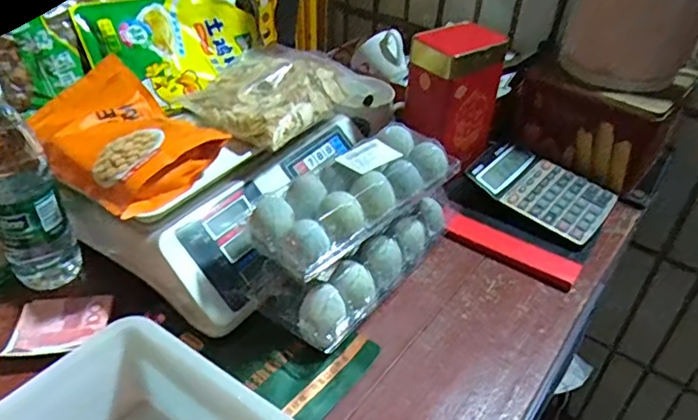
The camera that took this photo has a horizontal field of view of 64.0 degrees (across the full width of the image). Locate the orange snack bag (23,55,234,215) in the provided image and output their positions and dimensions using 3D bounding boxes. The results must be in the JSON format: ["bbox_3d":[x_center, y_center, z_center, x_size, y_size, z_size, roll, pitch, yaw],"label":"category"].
[{"bbox_3d":[-0.239,-0.080,0.581,0.218,0.046,0.138,30,44,31],"label":"orange snack bag"}]

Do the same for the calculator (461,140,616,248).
[{"bbox_3d":[0.241,-0.029,0.699,0.166,0.039,0.126,27,42,28],"label":"calculator"}]

